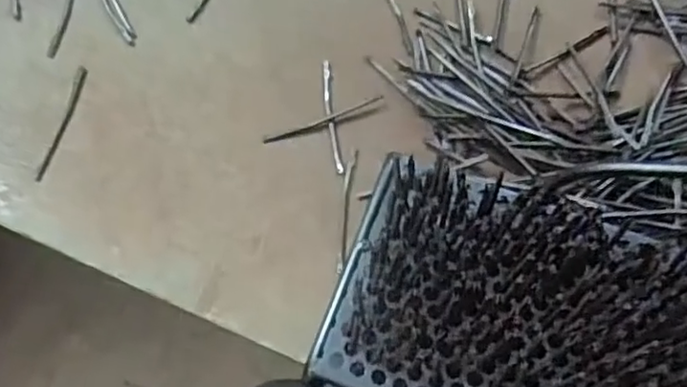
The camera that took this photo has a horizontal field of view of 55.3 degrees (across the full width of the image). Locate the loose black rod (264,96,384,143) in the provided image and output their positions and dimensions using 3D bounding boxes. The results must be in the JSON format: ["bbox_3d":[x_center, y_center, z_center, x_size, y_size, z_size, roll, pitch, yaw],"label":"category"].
[{"bbox_3d":[-0.014,-0.056,0.491,0.094,0.004,0.006,-22,71,-9],"label":"loose black rod"}]

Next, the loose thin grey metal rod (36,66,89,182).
[{"bbox_3d":[-0.208,-0.053,0.488,0.008,0.004,0.097,10,69,2],"label":"loose thin grey metal rod"}]

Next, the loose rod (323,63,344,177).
[{"bbox_3d":[-0.009,-0.059,0.494,0.009,0.004,0.096,-5,69,-3],"label":"loose rod"}]

